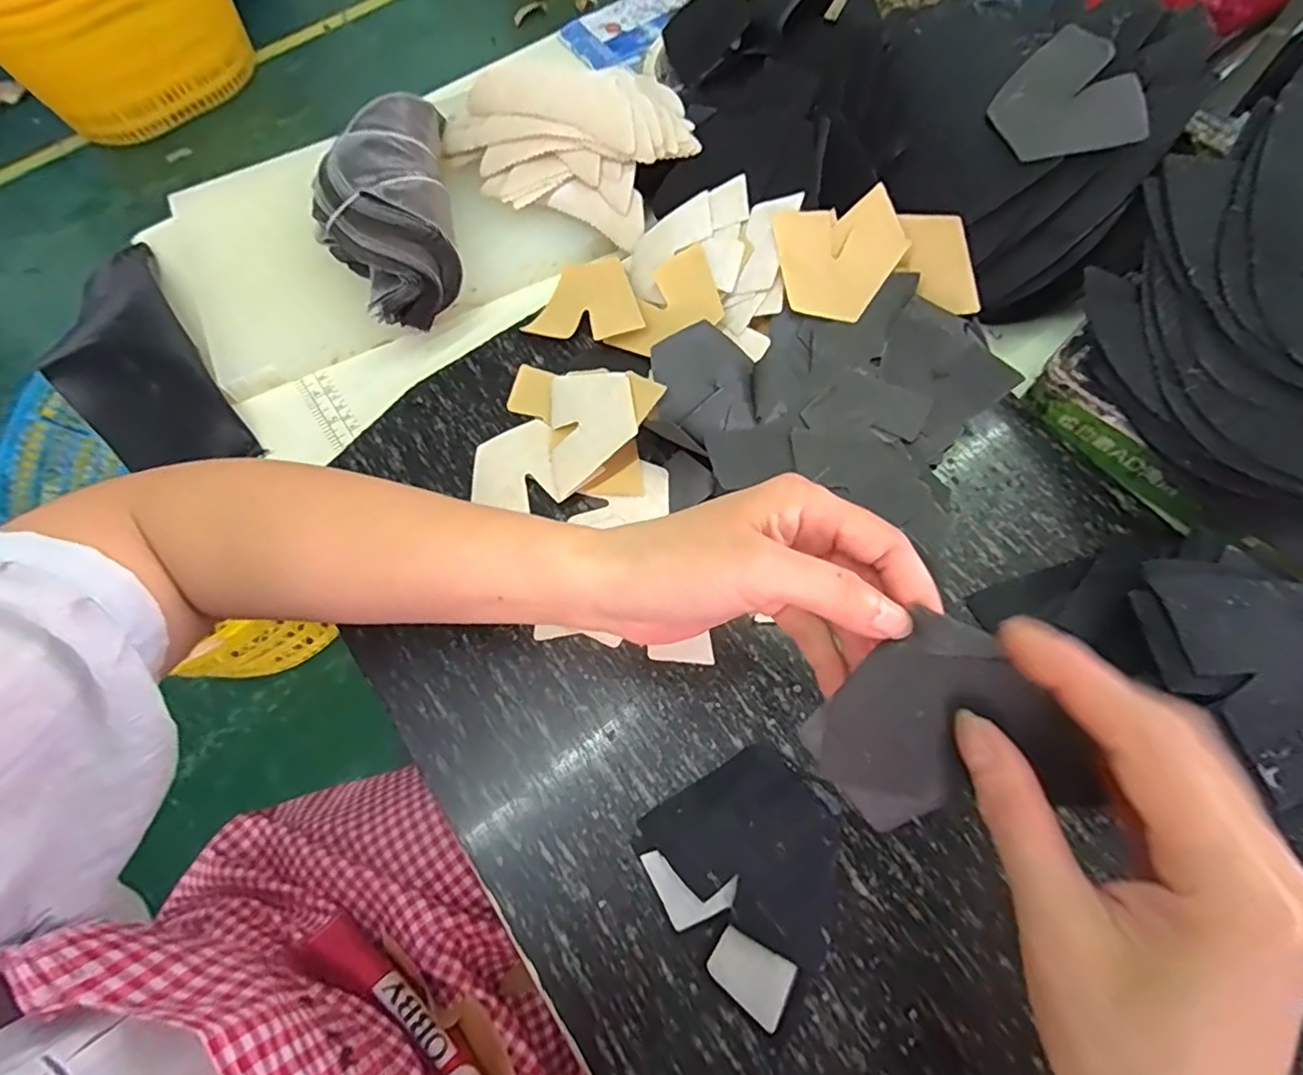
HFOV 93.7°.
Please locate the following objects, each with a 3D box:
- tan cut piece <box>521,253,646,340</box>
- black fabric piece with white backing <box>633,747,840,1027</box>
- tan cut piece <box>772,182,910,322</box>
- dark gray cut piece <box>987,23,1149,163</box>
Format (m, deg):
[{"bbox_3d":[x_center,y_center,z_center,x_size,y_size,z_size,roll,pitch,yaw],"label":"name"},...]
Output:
[{"bbox_3d":[-0.041,-0.156,0.398,0.077,0.008,0.057,10,83,23],"label":"tan cut piece"},{"bbox_3d":[0.048,0.153,0.278,0.083,0.010,0.092,-31,70,-9],"label":"black fabric piece with white backing"},{"bbox_3d":[0.117,-0.170,0.373,0.074,0.004,0.067,-14,98,4],"label":"tan cut piece"},{"bbox_3d":[0.220,-0.232,0.328,0.056,0.006,0.072,-27,76,23],"label":"dark gray cut piece"}]

